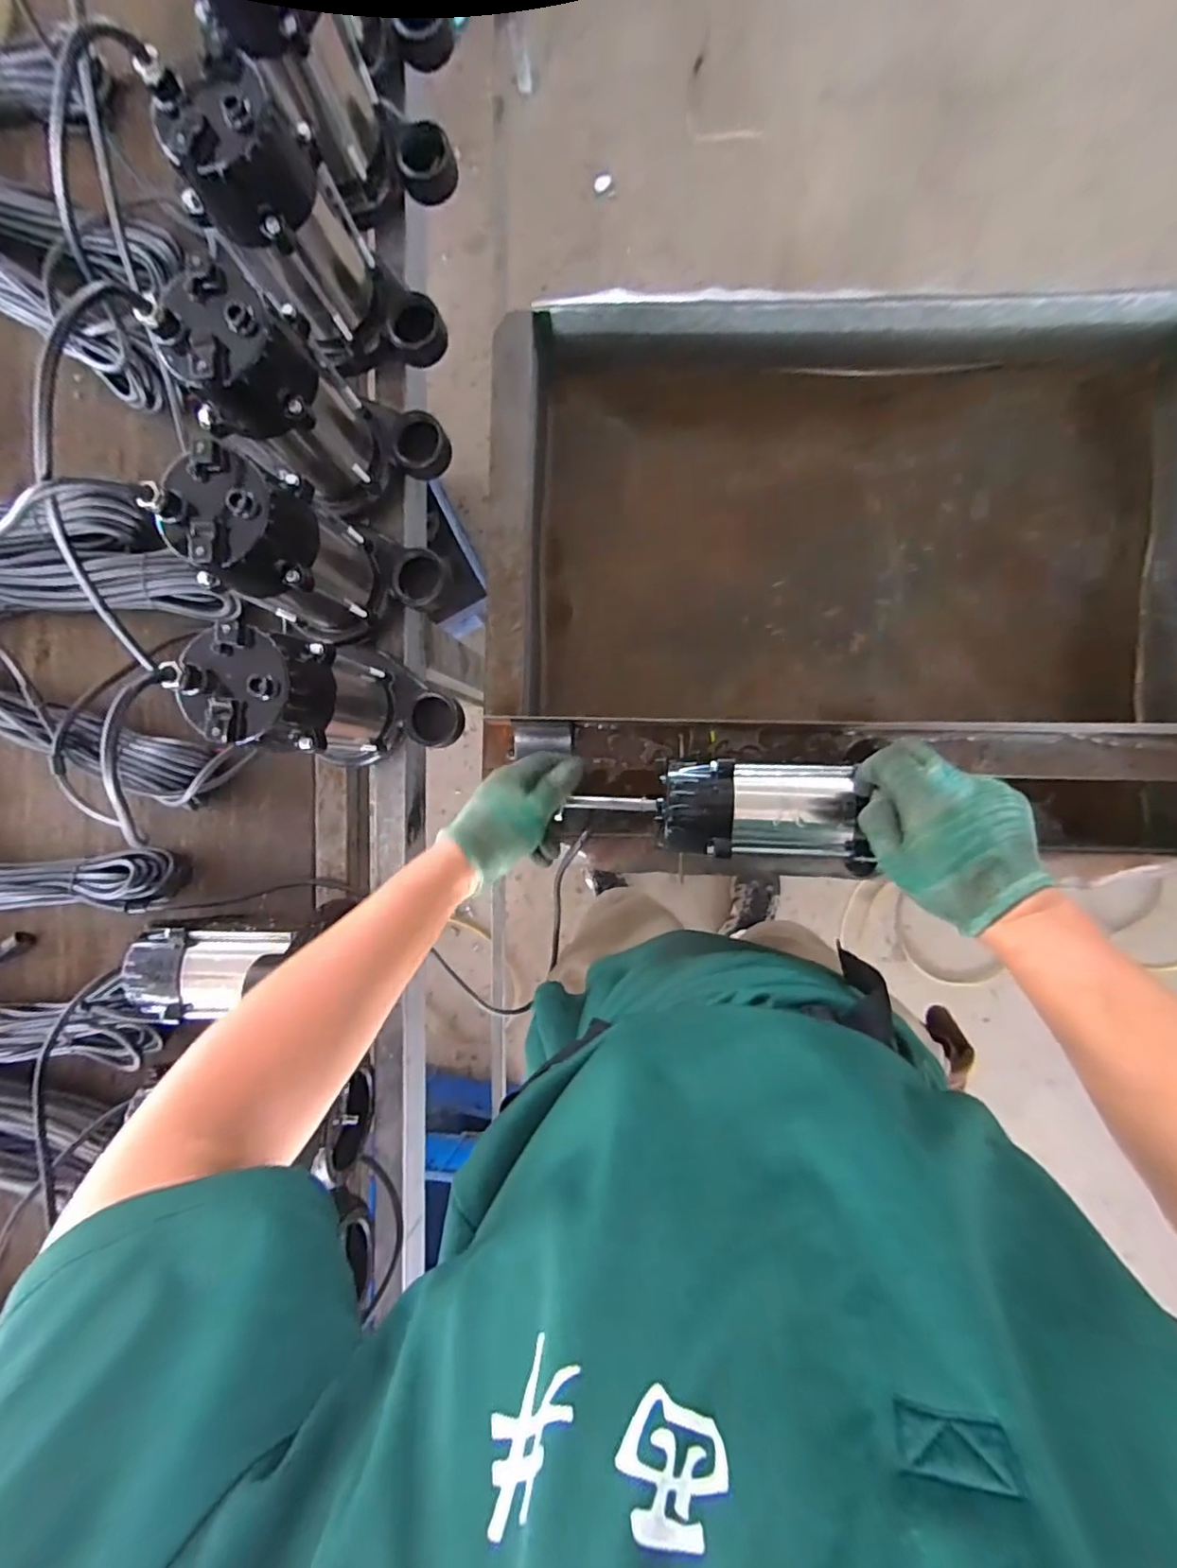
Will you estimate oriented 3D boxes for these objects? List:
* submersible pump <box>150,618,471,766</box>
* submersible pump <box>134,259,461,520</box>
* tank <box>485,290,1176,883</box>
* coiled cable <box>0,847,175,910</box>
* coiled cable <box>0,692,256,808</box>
[{"bbox_3d":[-0.213,-0.065,0.505,0.146,0.209,0.114,23,92,3],"label":"submersible pump"},{"bbox_3d":[-0.232,-0.331,0.500,0.157,0.198,0.094,-33,89,3],"label":"submersible pump"},{"bbox_3d":[0.293,-0.227,0.710,0.768,0.271,0.592,0,91,4],"label":"tank"},{"bbox_3d":[-0.608,0.102,0.605,0.344,0.045,0.078,-5,90,4],"label":"coiled cable"},{"bbox_3d":[-0.533,-0.051,0.595,0.345,0.051,0.074,17,92,3],"label":"coiled cable"}]

